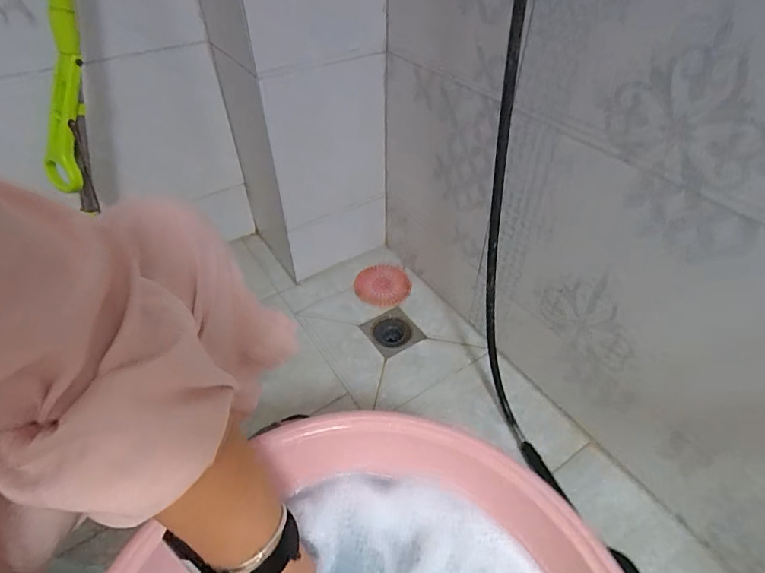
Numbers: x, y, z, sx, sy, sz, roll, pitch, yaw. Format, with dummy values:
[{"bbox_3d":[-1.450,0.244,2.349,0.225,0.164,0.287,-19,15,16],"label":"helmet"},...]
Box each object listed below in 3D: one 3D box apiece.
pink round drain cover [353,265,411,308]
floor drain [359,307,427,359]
[{"bbox_3d":[0.001,-0.004,0.993,0.127,0.005,0.122,0,45,0],"label":"pink round drain cover"},{"bbox_3d":[0.021,0.095,0.906,0.097,0.018,0.098,-27,50,-24],"label":"floor drain"}]

